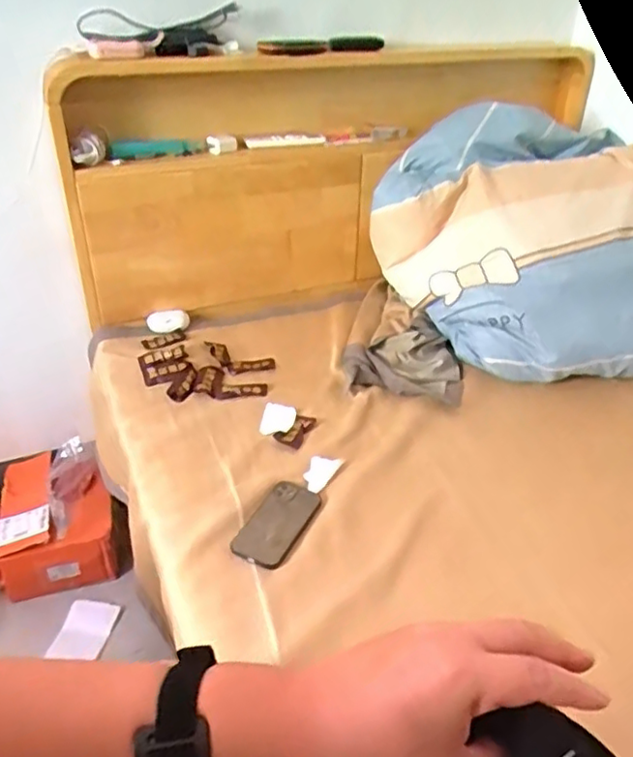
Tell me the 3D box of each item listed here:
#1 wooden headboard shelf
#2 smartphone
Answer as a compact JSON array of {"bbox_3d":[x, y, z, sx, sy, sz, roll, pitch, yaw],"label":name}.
[{"bbox_3d":[0.057,-0.432,1.389,1.138,0.489,0.215,-16,37,-24],"label":"wooden headboard shelf"},{"bbox_3d":[-0.052,0.200,0.890,0.076,0.014,0.149,17,37,23],"label":"smartphone"}]

